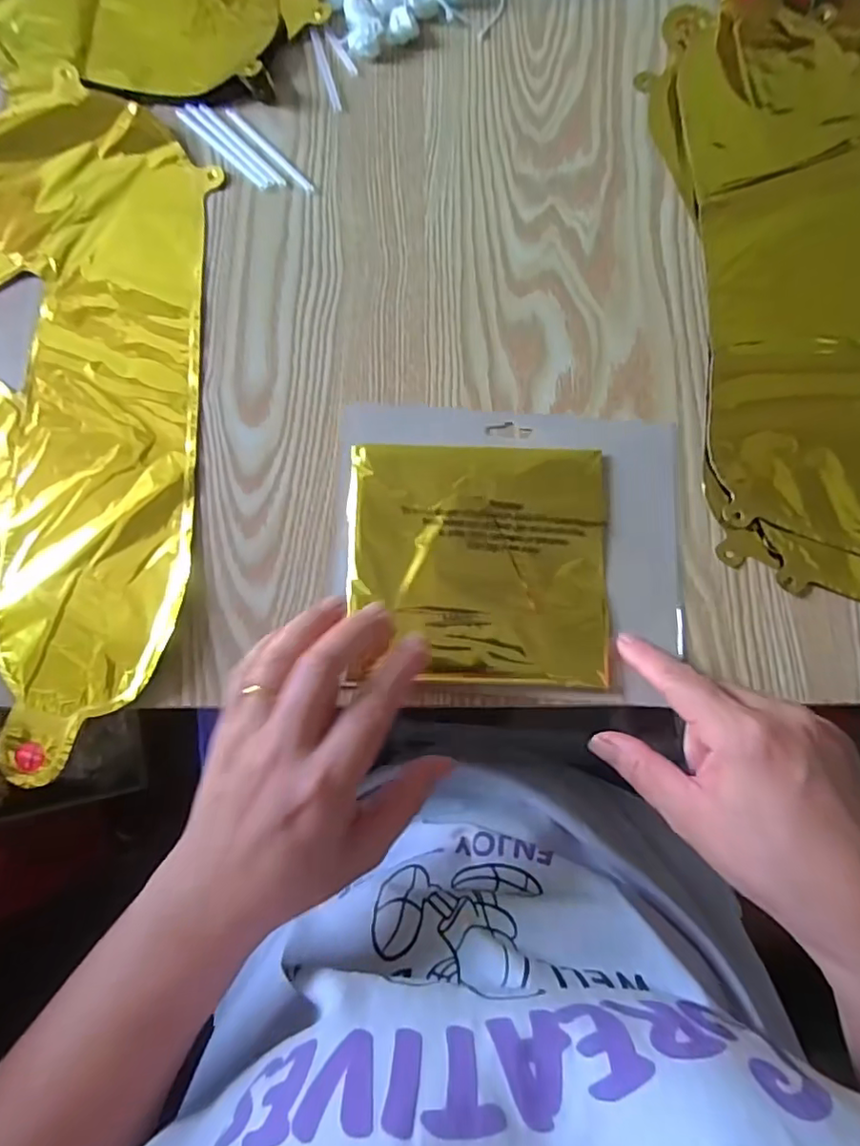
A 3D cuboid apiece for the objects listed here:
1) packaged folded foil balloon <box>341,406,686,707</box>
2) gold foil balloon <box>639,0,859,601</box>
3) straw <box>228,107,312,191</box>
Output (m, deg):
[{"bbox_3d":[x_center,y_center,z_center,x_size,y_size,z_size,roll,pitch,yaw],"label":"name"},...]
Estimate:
[{"bbox_3d":[0.046,-0.013,0.324,0.188,0.012,0.166,2,78,0],"label":"packaged folded foil balloon"},{"bbox_3d":[0.270,-0.175,0.354,0.227,0.007,0.447,-4,79,-1],"label":"gold foil balloon"},{"bbox_3d":[-0.104,-0.275,0.376,0.006,0.004,0.082,-43,82,-8],"label":"straw"}]

